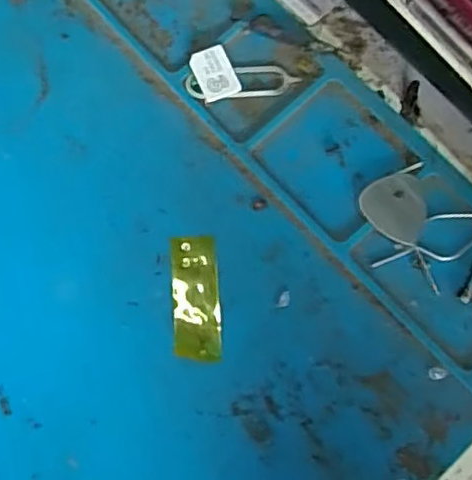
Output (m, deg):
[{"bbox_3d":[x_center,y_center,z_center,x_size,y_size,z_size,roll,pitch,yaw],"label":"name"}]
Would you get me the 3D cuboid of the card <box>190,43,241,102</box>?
[{"bbox_3d":[-0.005,-0.038,0.151,0.009,0.004,0.012,-24,84,-3],"label":"card"}]

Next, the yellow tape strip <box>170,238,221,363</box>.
[{"bbox_3d":[-0.009,0.012,0.140,0.010,0.004,0.026,-4,75,1],"label":"yellow tape strip"}]

